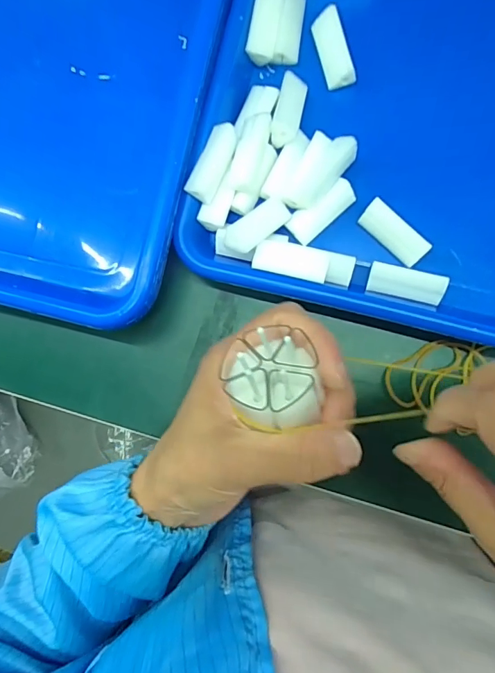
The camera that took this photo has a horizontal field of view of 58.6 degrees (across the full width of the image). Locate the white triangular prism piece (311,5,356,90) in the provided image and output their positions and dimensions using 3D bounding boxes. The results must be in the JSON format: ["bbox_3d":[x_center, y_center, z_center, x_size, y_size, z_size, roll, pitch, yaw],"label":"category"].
[{"bbox_3d":[0.056,-0.189,0.290,0.018,0.014,0.045,-17,84,4],"label":"white triangular prism piece"}]

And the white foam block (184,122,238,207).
[{"bbox_3d":[-0.021,-0.108,0.278,0.017,0.017,0.047,26,88,7],"label":"white foam block"}]

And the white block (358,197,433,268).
[{"bbox_3d":[0.092,-0.064,0.277,0.046,0.014,0.016,43,91,8],"label":"white block"}]

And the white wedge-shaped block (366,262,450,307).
[{"bbox_3d":[0.099,-0.033,0.274,0.045,0.014,0.018,15,87,7],"label":"white wedge-shaped block"}]

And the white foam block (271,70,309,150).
[{"bbox_3d":[0.027,-0.145,0.281,0.017,0.015,0.048,12,75,5],"label":"white foam block"}]

